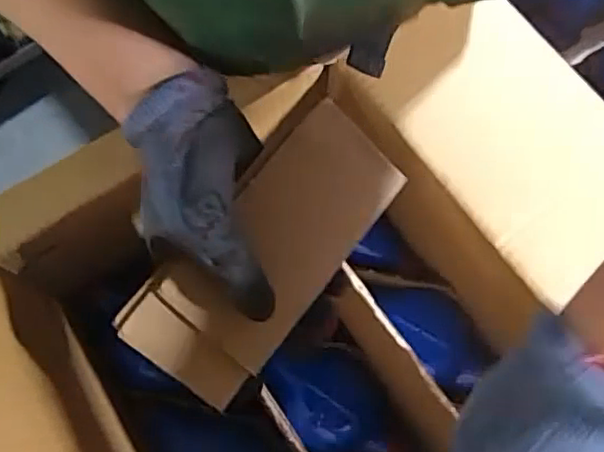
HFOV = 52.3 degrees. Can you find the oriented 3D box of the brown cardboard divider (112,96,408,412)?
[{"bbox_3d":[-0.016,0.011,0.346,0.075,0.018,0.176,43,75,-11],"label":"brown cardboard divider"}]

